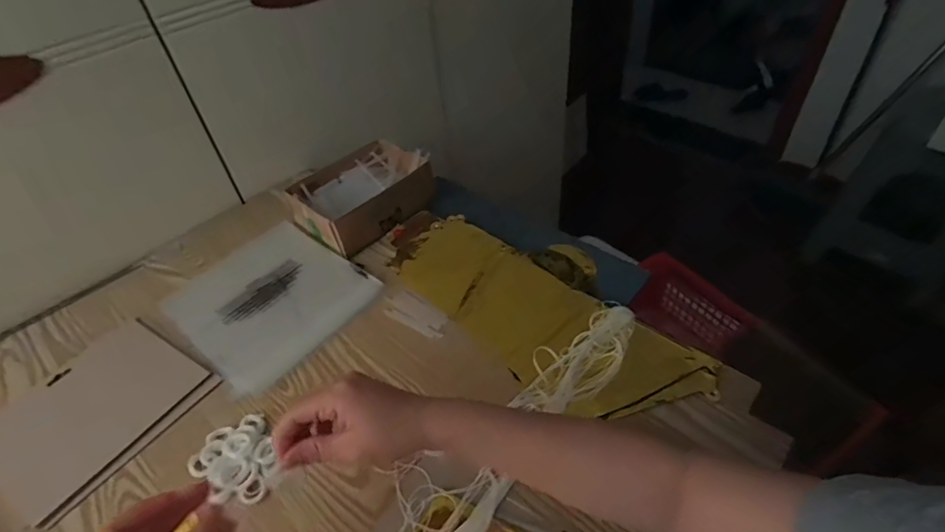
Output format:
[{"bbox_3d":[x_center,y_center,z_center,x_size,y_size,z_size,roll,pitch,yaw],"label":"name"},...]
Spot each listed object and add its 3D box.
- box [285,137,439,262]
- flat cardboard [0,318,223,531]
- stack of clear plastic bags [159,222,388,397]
[{"bbox_3d":[-0.166,-0.108,0.727,0.142,0.059,0.191,28,53,29],"label":"box"},{"bbox_3d":[-0.411,0.153,0.536,0.181,0.004,0.194,23,50,25],"label":"flat cardboard"},{"bbox_3d":[-0.267,0.037,0.643,0.235,0.009,0.204,30,54,30],"label":"stack of clear plastic bags"}]

